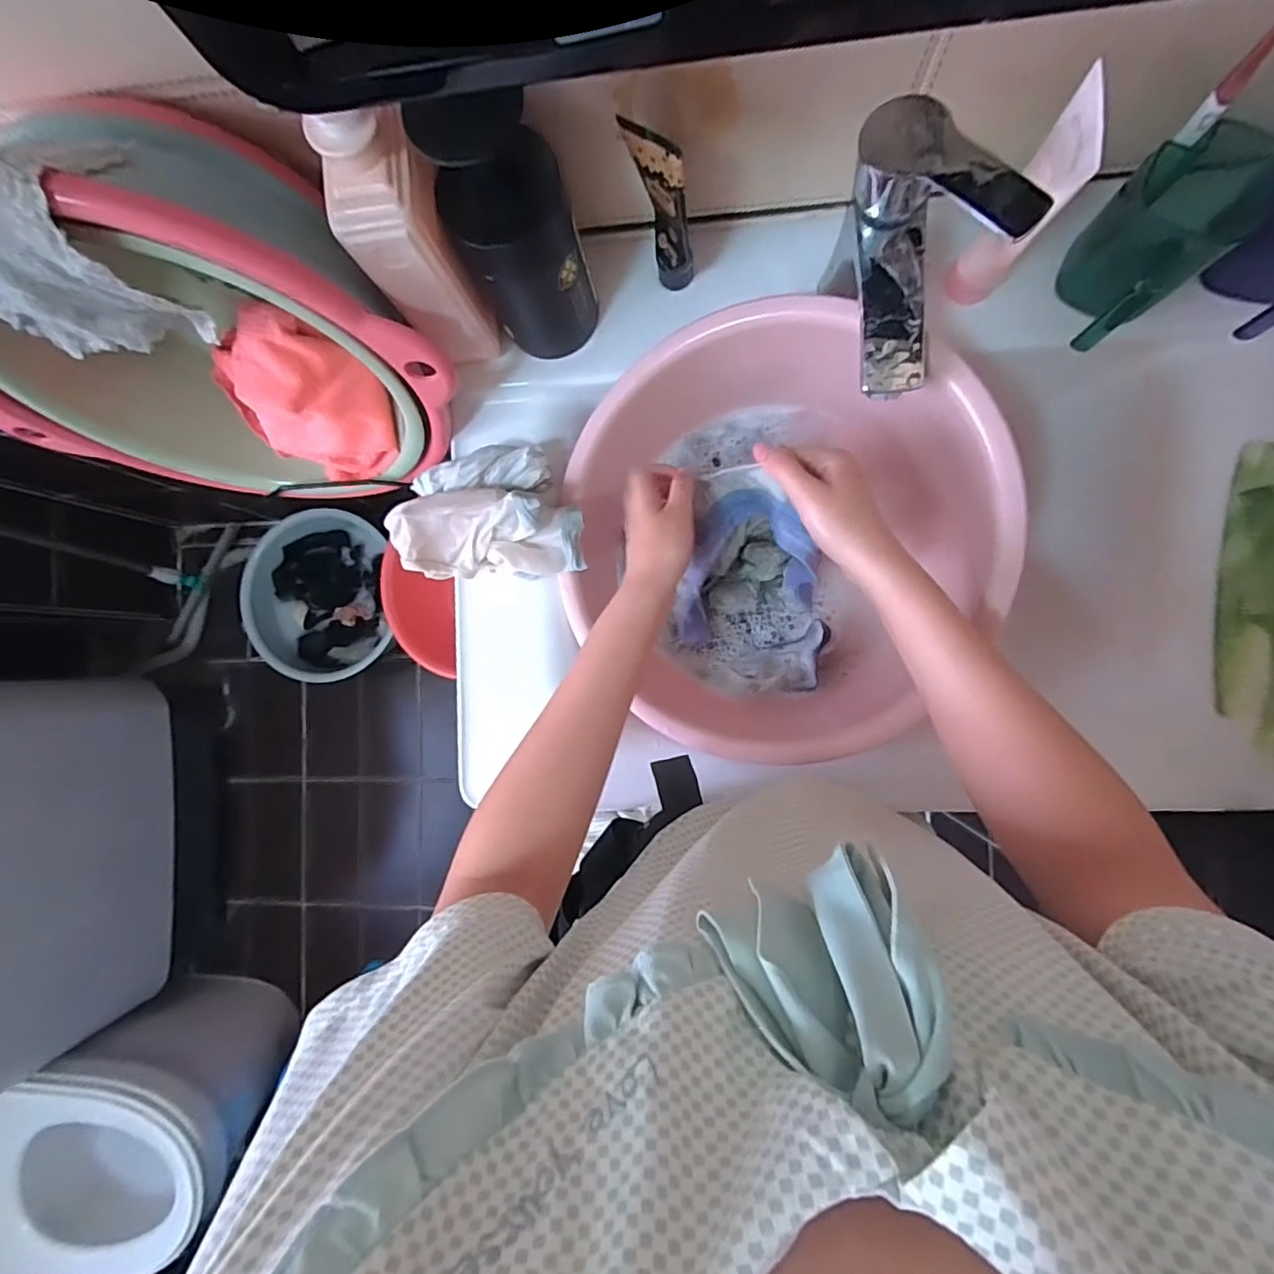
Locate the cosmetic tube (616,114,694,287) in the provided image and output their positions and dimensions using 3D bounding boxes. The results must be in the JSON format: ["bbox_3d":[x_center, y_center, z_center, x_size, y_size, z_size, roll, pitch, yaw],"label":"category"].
[{"bbox_3d":[0.020,-0.305,0.422,0.021,0.144,0.045,-43,85,3],"label":"cosmetic tube"}]

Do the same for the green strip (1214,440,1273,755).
[{"bbox_3d":[0.490,-0.032,0.453,0.064,0.009,0.234,3,89,6],"label":"green strip"}]

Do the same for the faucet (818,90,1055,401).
[{"bbox_3d":[0.179,-0.237,0.386,0.092,0.135,0.145,-9,87,6],"label":"faucet"}]

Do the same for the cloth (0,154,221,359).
[{"bbox_3d":[-0.353,-0.219,0.347,0.120,0.138,0.034,-1,88,6],"label":"cloth"}]

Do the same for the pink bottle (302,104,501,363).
[{"bbox_3d":[-0.148,-0.261,0.404,0.054,0.185,0.051,1,89,6],"label":"pink bottle"}]

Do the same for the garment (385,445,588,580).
[{"bbox_3d":[-0.121,-0.107,0.487,0.146,0.064,0.108,-1,88,6],"label":"garment"}]

